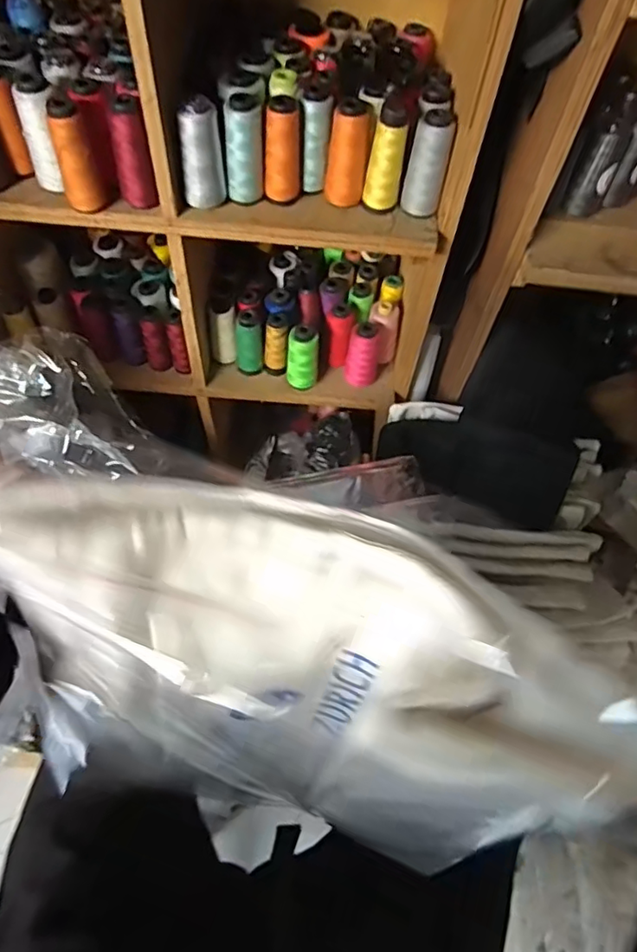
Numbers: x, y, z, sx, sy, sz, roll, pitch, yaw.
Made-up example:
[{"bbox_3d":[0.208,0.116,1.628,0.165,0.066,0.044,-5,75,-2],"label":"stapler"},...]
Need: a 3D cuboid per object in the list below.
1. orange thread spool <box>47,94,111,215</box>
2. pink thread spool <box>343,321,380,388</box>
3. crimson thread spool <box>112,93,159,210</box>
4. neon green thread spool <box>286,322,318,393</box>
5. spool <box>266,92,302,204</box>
[{"bbox_3d":[-0.271,-0.357,0.640,0.044,0.112,0.038,-16,60,-14],"label":"orange thread spool"},{"bbox_3d":[0.072,-0.197,0.925,0.052,0.098,0.053,2,58,-3],"label":"pink thread spool"},{"bbox_3d":[-0.211,-0.361,0.647,0.037,0.110,0.033,-16,60,-14],"label":"crimson thread spool"},{"bbox_3d":[-0.025,-0.189,0.916,0.049,0.107,0.041,6,58,0],"label":"neon green thread spool"},{"bbox_3d":[-0.042,-0.387,0.678,0.042,0.105,0.046,2,58,-3],"label":"spool"}]

